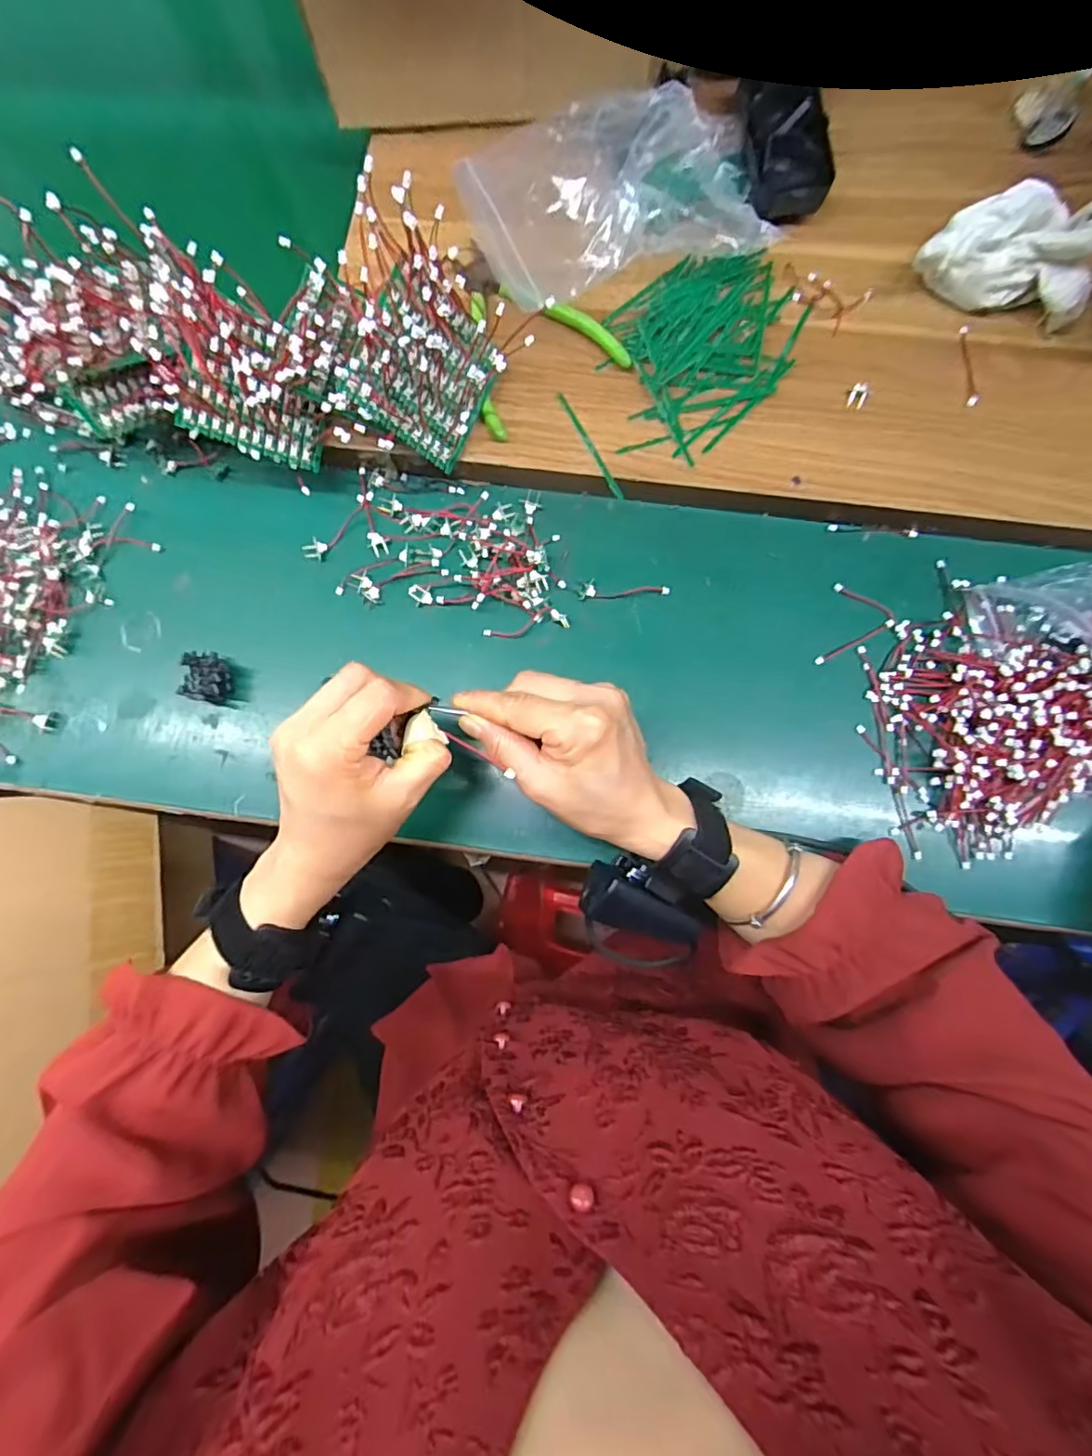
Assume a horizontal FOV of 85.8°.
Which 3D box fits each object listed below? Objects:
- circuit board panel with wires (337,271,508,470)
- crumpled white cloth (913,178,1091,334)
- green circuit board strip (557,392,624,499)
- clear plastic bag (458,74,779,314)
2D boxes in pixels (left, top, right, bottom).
[{"bbox_3d":[-0.074,-0.220,0.364,0.082,0.017,0.082,24,99,-38],"label":"circuit board panel with wires"},{"bbox_3d":[0.293,-0.303,0.362,0.117,0.056,0.074,17,82,6],"label":"crumpled white cloth"},{"bbox_3d":[0.029,-0.190,0.394,0.005,0.006,0.086,-28,86,-1],"label":"green circuit board strip"},{"bbox_3d":[0.047,-0.367,0.392,0.196,0.050,0.161,-15,80,0],"label":"clear plastic bag"}]

